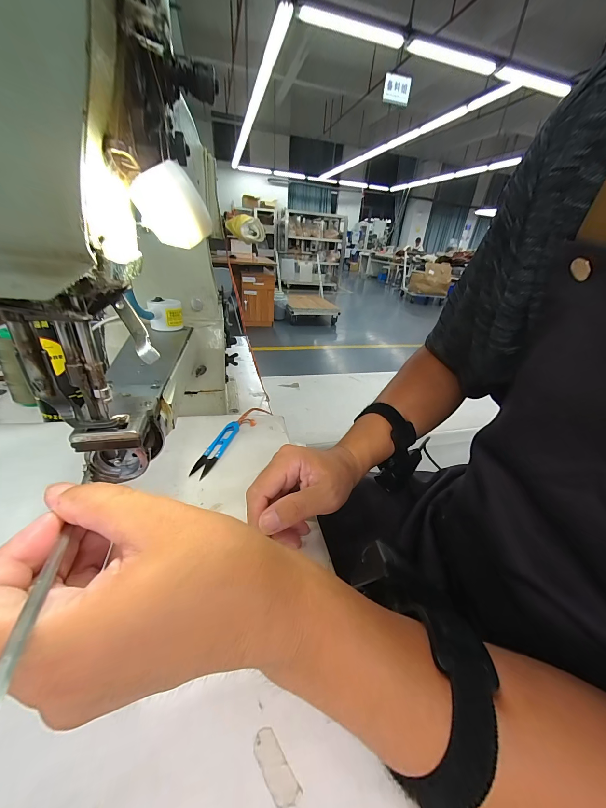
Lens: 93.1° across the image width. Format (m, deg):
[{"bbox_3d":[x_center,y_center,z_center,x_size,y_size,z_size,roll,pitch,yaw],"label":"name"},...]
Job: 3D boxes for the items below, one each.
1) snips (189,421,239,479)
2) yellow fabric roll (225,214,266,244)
[{"bbox_3d":[-0.108,0.054,0.365,0.021,0.011,0.101,10,31,8],"label":"snips"},{"bbox_3d":[-0.075,-0.227,0.373,0.047,0.028,0.038,-3,31,-12],"label":"yellow fabric roll"}]

